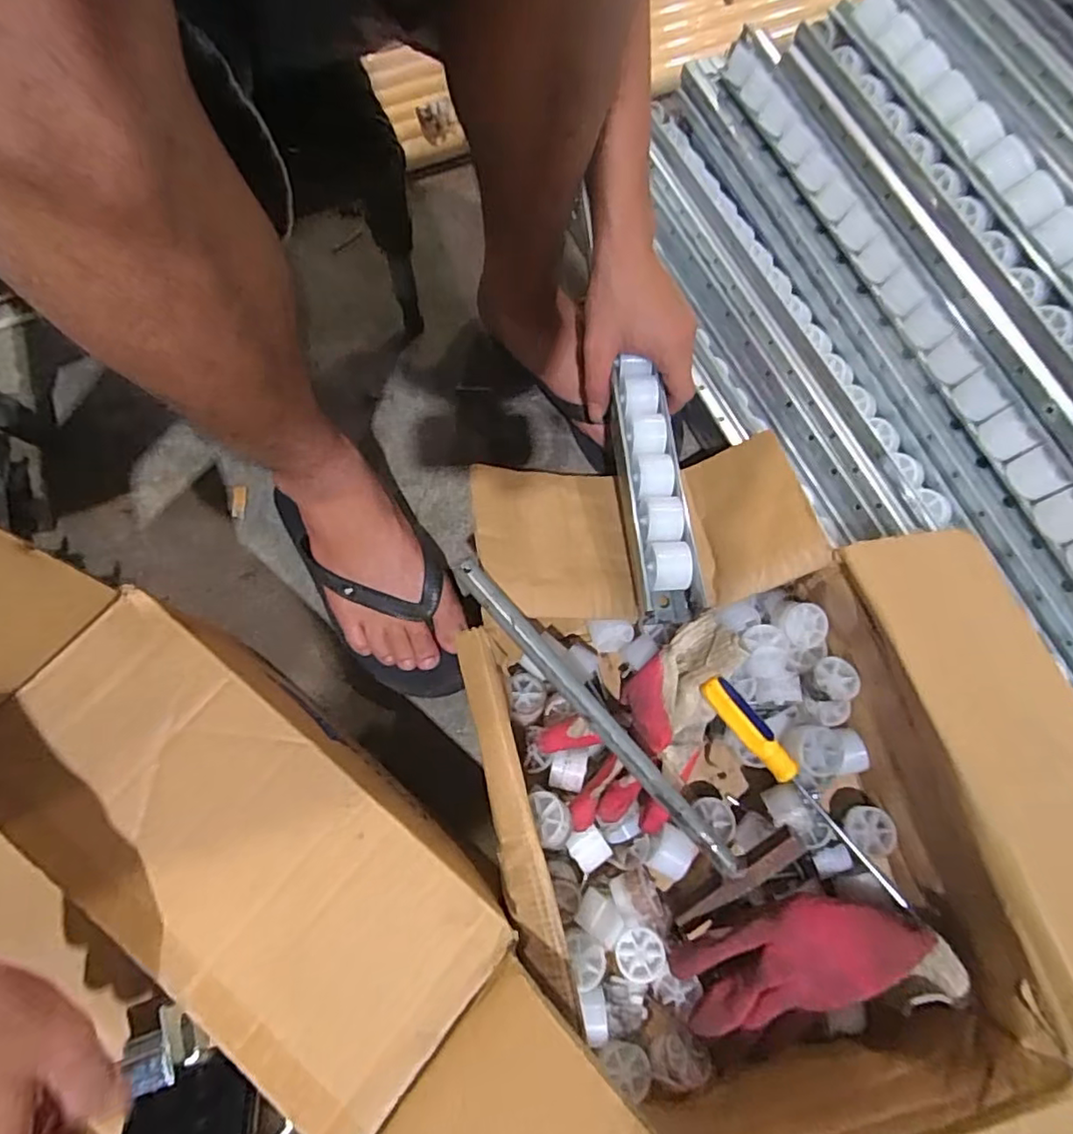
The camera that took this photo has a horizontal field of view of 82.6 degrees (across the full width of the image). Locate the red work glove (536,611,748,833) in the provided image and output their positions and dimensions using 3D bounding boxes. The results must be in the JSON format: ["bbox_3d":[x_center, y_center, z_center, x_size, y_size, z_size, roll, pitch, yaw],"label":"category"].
[{"bbox_3d":[0.089,0.123,0.455,0.169,0.057,0.103,-34,76,-10],"label":"red work glove"}]

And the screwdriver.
[{"bbox_3d":[0.185,0.155,0.435,0.019,0.021,0.181,-36,76,-10],"label":"screwdriver"}]

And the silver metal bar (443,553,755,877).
[{"bbox_3d":[0.044,0.105,0.414,0.019,0.016,0.284,-42,95,-9],"label":"silver metal bar"}]

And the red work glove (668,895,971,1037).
[{"bbox_3d":[0.181,0.258,0.405,0.175,0.047,0.077,-12,73,-4],"label":"red work glove"}]

